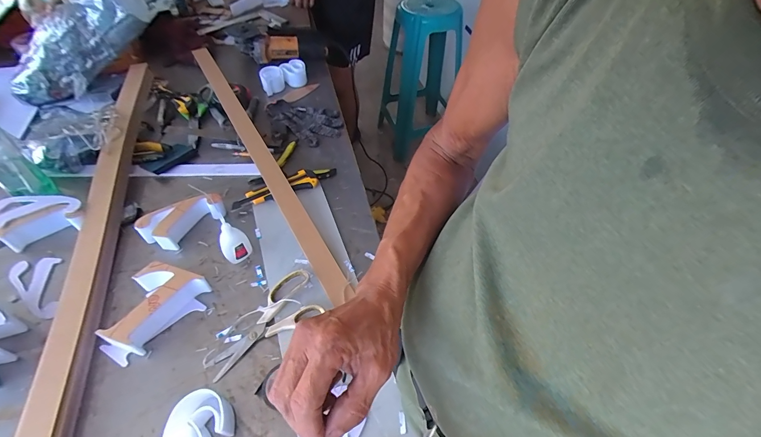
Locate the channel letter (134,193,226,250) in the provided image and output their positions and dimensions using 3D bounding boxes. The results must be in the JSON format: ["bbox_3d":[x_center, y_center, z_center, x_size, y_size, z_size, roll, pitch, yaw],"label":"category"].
[{"bbox_3d":[-0.351,0.002,0.623,0.064,0.046,0.136,38,59,25],"label":"channel letter"}]

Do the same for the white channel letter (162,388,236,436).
[{"bbox_3d":[-0.219,0.259,0.415,0.065,0.045,0.090,16,52,10],"label":"white channel letter"}]

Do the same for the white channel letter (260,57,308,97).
[{"bbox_3d":[-0.260,-0.387,0.941,0.127,0.039,0.069,-20,55,-19],"label":"white channel letter"}]

